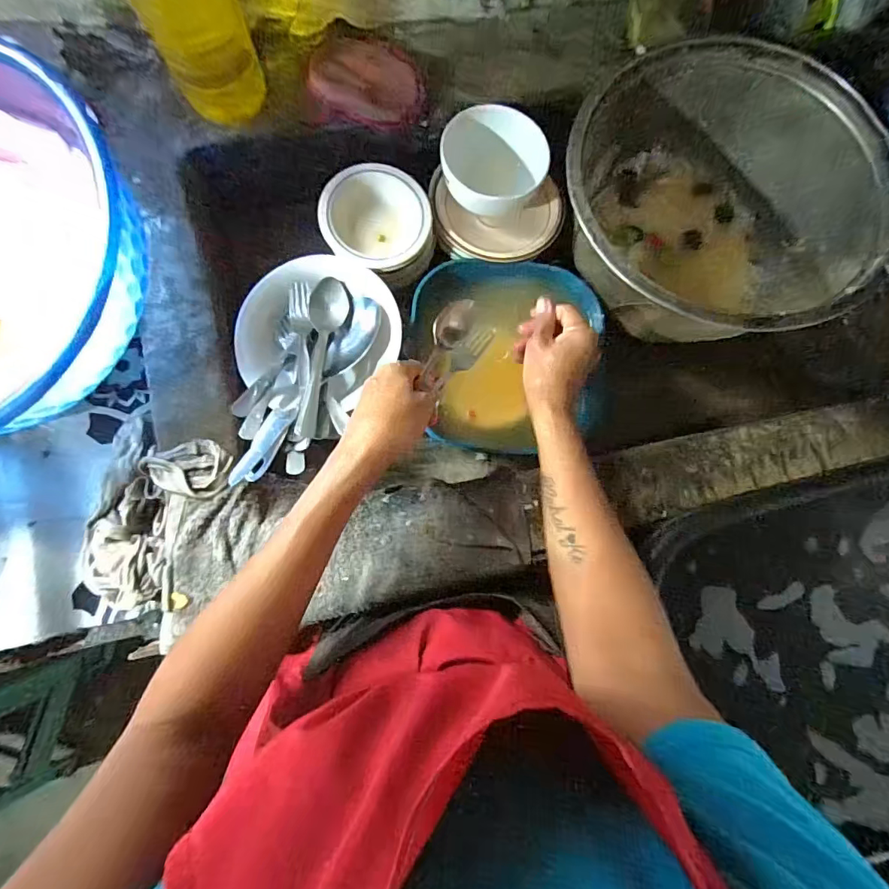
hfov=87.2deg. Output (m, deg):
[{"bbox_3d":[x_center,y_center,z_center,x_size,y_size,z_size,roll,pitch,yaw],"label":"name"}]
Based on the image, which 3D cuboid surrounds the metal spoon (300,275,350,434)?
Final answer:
[{"bbox_3d":[-0.127,-0.092,0.477,0.039,0.013,0.177,5,69,-3],"label":"metal spoon"}]

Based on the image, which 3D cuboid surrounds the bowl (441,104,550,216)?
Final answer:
[{"bbox_3d":[0.053,-0.301,0.501,0.109,0.049,0.089,1,84,-3],"label":"bowl"}]

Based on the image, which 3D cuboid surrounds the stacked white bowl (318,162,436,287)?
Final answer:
[{"bbox_3d":[-0.070,-0.240,0.513,0.114,0.058,0.108,0,84,-3],"label":"stacked white bowl"}]

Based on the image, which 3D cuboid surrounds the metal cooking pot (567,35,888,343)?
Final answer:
[{"bbox_3d":[0.273,-0.248,0.503,0.301,0.153,0.292,0,84,-3],"label":"metal cooking pot"}]

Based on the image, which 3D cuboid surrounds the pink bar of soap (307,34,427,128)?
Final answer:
[{"bbox_3d":[-0.080,-0.369,0.481,0.117,0.035,0.072,-1,84,-3],"label":"pink bar of soap"}]

